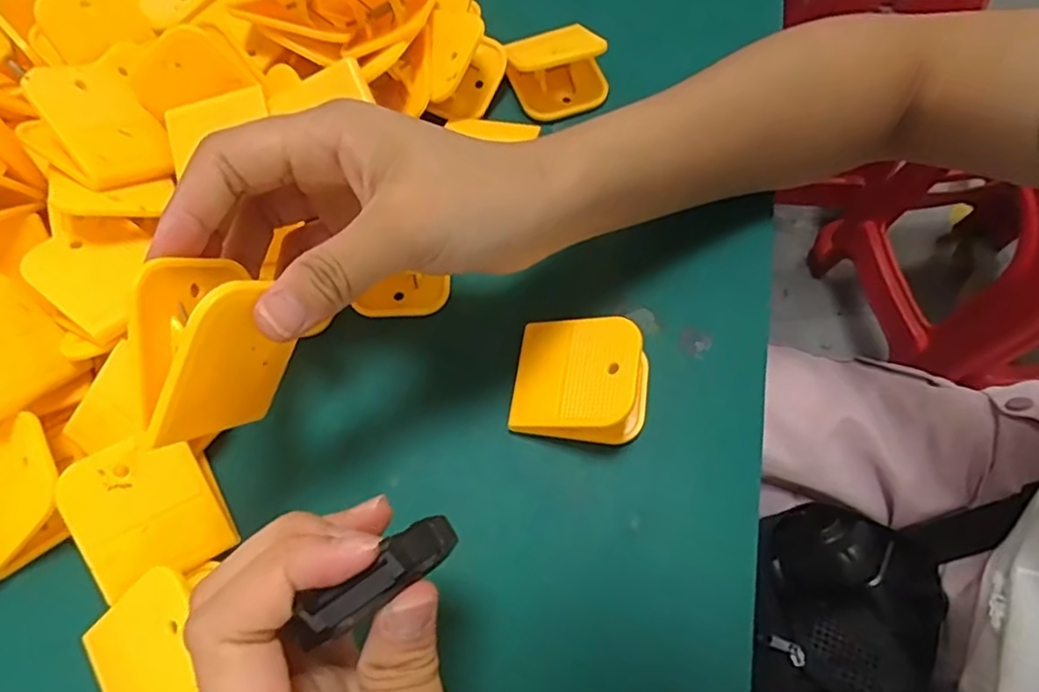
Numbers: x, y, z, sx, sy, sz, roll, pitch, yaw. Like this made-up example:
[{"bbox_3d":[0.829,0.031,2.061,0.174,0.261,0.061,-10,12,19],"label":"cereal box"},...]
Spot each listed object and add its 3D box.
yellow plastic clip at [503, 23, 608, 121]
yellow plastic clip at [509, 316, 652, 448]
[{"bbox_3d":[0.020,-0.142,0.319,0.051,0.038,0.032,0,69,2],"label":"yellow plastic clip"},{"bbox_3d":[0.026,0.014,0.259,0.054,0.027,0.050,10,70,6],"label":"yellow plastic clip"}]

